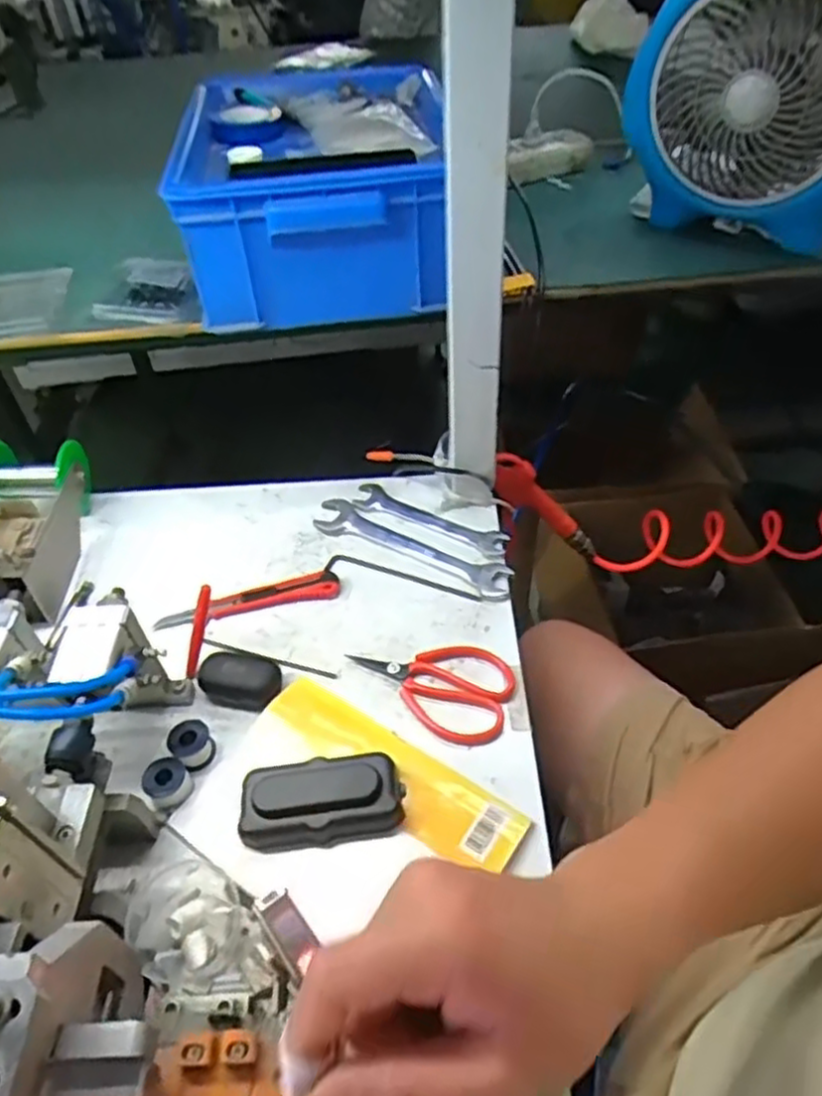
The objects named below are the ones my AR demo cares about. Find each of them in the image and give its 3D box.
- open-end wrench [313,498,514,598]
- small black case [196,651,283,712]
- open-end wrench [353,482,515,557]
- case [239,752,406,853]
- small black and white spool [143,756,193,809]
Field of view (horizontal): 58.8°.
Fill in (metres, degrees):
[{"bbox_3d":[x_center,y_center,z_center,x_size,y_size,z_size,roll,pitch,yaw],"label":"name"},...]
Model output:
[{"bbox_3d":[-0.002,-0.003,0.662,0.196,0.008,0.039,22,52,22],"label":"open-end wrench"},{"bbox_3d":[-0.134,0.102,0.565,0.062,0.032,0.035,9,48,12],"label":"small black case"},{"bbox_3d":[0.019,-0.029,0.686,0.157,0.009,0.032,24,53,23],"label":"open-end wrench"},{"bbox_3d":[-0.060,0.172,0.495,0.105,0.033,0.049,-9,47,-5],"label":"case"},{"bbox_3d":[-0.170,0.163,0.510,0.029,0.020,0.029,-2,47,2],"label":"small black and white spool"}]

